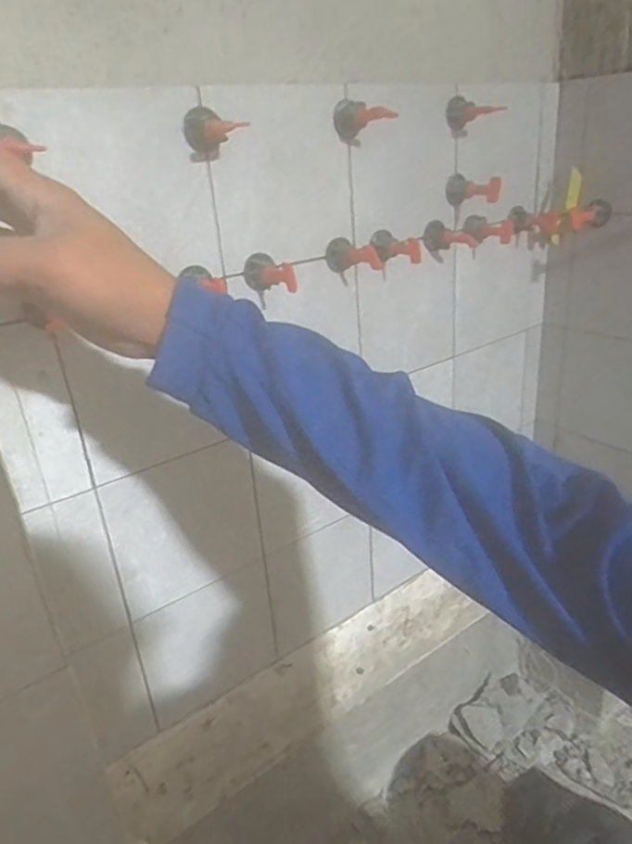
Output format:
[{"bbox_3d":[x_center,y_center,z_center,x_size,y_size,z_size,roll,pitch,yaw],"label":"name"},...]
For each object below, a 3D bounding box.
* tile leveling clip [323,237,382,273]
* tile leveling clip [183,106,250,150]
[{"bbox_3d":[0.034,-0.155,0.565,0.025,0.029,0.061,-18,28,-26],"label":"tile leveling clip"},{"bbox_3d":[-0.077,-0.226,0.454,0.027,0.028,0.054,-23,31,-34],"label":"tile leveling clip"}]

